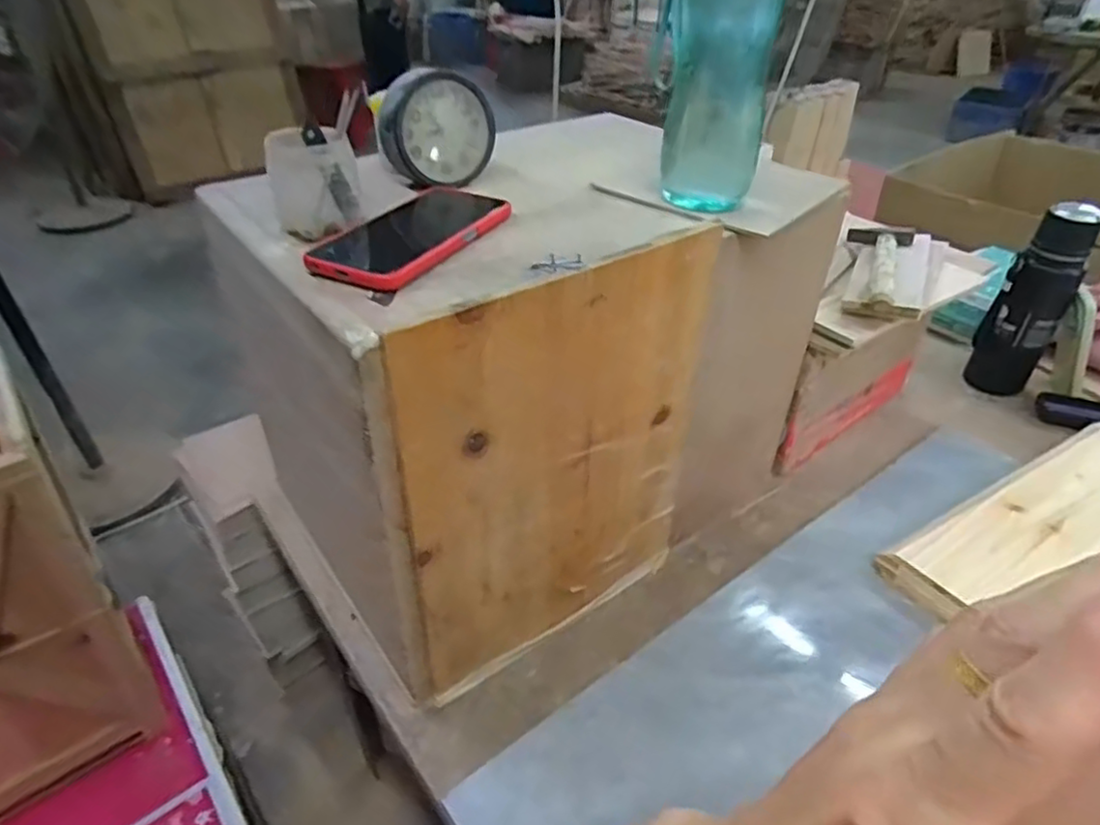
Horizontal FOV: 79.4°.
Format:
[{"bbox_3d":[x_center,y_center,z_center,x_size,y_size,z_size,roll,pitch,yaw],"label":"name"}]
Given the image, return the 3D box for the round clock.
[{"bbox_3d":[-0.095,-0.244,0.571,0.097,0.090,0.038,-15,40,-18],"label":"round clock"}]

